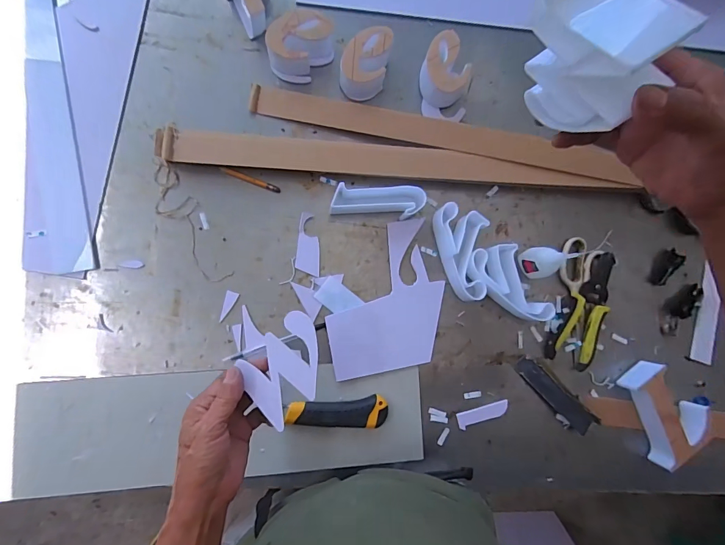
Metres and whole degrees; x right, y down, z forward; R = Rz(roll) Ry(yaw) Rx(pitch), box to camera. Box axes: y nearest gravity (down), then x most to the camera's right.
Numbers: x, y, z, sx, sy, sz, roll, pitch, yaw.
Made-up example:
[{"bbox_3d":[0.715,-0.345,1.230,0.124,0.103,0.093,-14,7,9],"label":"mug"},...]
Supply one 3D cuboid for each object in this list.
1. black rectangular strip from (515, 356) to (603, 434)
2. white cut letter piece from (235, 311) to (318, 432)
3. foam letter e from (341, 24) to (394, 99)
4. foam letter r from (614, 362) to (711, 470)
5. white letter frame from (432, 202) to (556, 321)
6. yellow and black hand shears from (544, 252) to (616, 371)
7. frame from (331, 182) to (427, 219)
[{"bbox_3d":[0.280,0.177,0.554,0.140,0.023,0.034,45,82,-1],"label":"black rectangular strip"},{"bbox_3d":[-0.078,0.100,0.408,0.098,0.004,0.081,-42,85,-11],"label":"white cut letter piece"},{"bbox_3d":[0.004,-0.300,0.554,0.066,0.046,0.089,11,84,-5],"label":"foam letter e"},{"bbox_3d":[0.440,0.198,0.558,0.087,0.051,0.135,-24,88,-8],"label":"foam letter r"},{"bbox_3d":[0.180,-0.005,0.550,0.207,0.041,0.105,31,82,-2],"label":"white letter frame"},{"bbox_3d":[0.339,0.060,0.569,0.076,0.024,0.170,29,82,-3],"label":"yellow and black hand shears"},{"bbox_3d":[0.021,-0.099,0.543,0.128,0.036,0.040,1,84,-6],"label":"frame"}]

